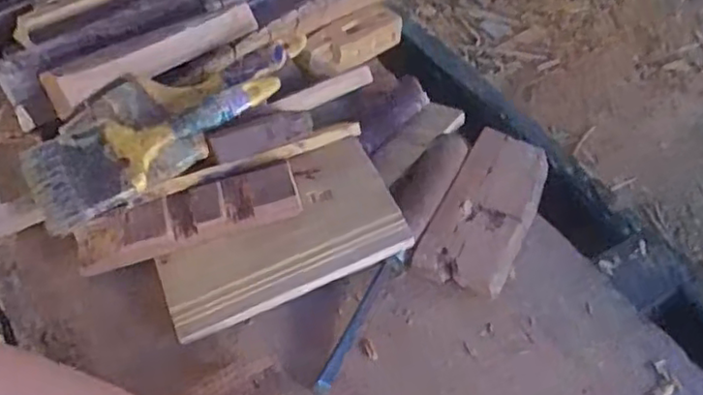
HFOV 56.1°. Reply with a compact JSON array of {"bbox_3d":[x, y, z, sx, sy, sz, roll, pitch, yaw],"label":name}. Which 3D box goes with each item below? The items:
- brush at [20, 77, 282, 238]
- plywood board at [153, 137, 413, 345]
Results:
[{"bbox_3d":[-0.152,-0.051,0.506,0.197,0.014,0.070,-33,73,-19],"label":"brush"},{"bbox_3d":[-0.059,0.022,0.512,0.186,0.016,0.118,-19,51,-17],"label":"plywood board"}]

